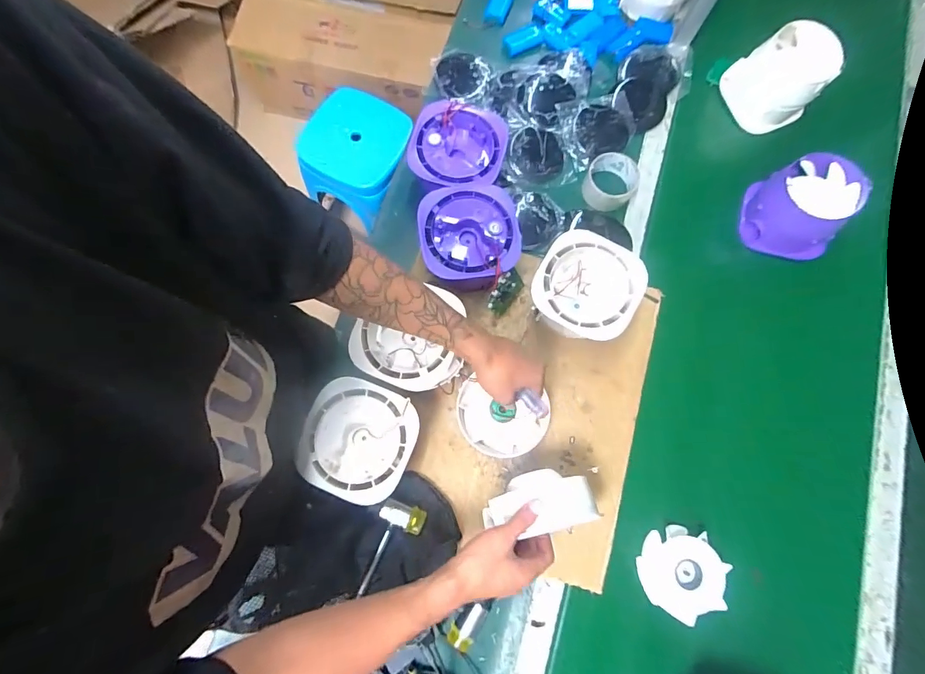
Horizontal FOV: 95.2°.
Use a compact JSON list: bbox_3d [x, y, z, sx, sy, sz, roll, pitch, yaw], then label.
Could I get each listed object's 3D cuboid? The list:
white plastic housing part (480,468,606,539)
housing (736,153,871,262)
[{"bbox_3d":[0.087,0.191,0.489,0.125,0.051,0.058,-12,77,-3],"label":"white plastic housing part"},{"bbox_3d":[0.549,-0.215,0.696,0.132,0.105,0.137,11,77,2],"label":"housing"}]

